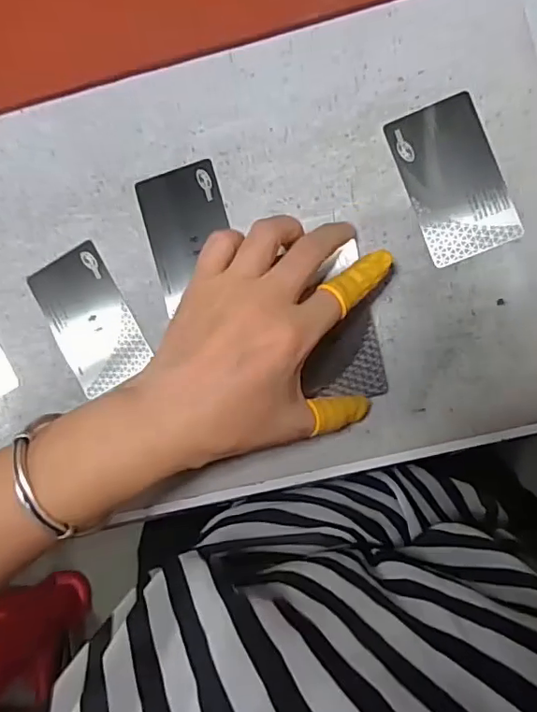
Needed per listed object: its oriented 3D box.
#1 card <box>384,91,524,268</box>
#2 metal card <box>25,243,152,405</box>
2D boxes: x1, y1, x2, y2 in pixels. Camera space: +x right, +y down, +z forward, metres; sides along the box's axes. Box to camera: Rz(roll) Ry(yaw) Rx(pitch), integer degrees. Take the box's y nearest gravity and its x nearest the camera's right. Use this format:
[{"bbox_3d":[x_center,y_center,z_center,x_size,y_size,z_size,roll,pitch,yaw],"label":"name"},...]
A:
[{"bbox_3d":[0.103,-0.099,0.300,0.050,0.004,0.088,-20,88,8],"label":"card"},{"bbox_3d":[-0.111,-0.023,0.333,0.050,0.004,0.087,-30,86,8],"label":"metal card"}]

